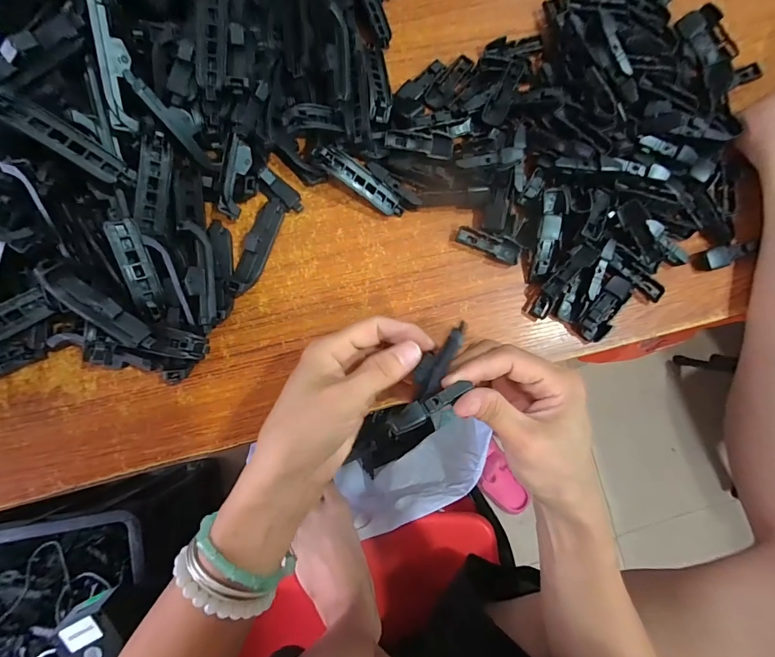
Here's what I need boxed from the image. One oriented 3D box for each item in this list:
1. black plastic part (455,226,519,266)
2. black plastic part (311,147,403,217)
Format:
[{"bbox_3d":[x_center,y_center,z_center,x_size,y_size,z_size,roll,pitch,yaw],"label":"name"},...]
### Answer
[{"bbox_3d":[0.079,-0.064,0.293,0.052,0.008,0.014,20,83,-1],"label":"black plastic part"},{"bbox_3d":[-0.019,-0.109,0.279,0.075,0.009,0.018,31,82,-22],"label":"black plastic part"}]

